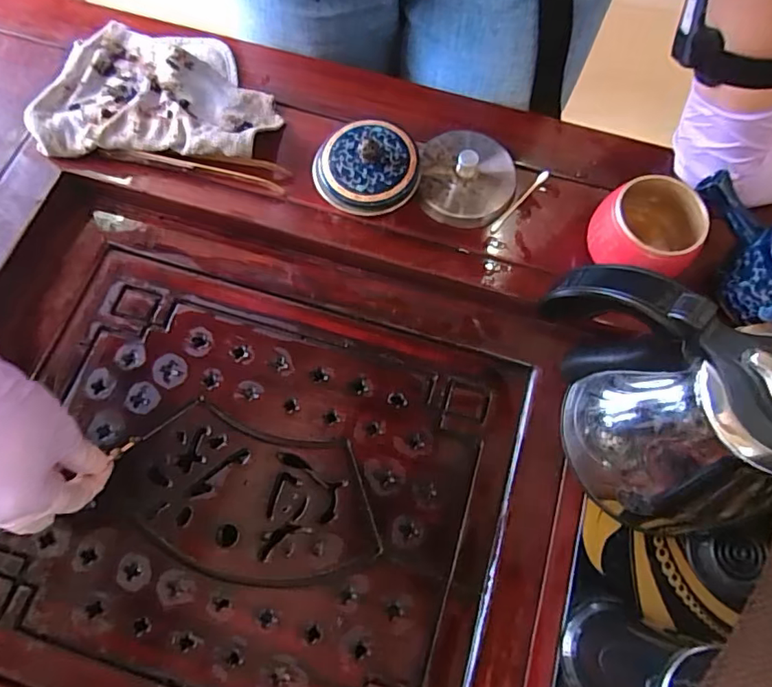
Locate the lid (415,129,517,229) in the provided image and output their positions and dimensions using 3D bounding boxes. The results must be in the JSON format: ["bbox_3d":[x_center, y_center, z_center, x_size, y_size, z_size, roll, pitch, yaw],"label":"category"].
[{"bbox_3d":[0.065,-0.135,0.414,0.074,0.034,0.071,1,68,-2],"label":"lid"}]

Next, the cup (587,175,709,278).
[{"bbox_3d":[0.186,-0.079,0.381,0.069,0.057,0.066,0,70,-1],"label":"cup"}]

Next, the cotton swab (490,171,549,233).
[{"bbox_3d":[0.108,-0.114,0.417,0.007,0.004,0.074,40,72,12],"label":"cotton swab"}]

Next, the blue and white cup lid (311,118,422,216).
[{"bbox_3d":[-0.015,-0.133,0.390,0.076,0.019,0.071,1,68,-2],"label":"blue and white cup lid"}]

